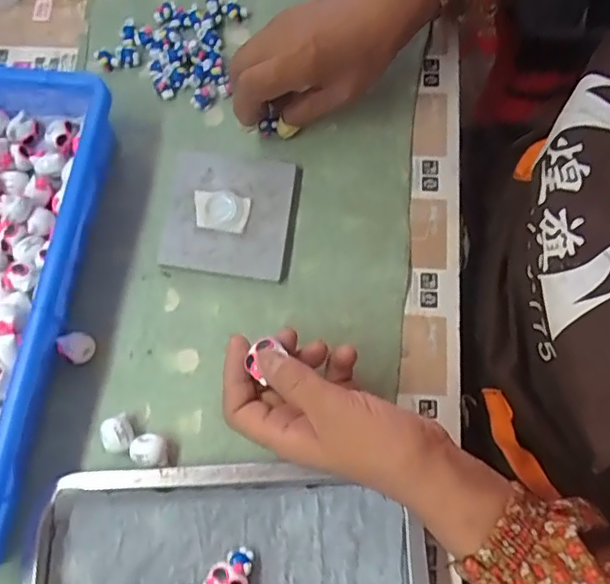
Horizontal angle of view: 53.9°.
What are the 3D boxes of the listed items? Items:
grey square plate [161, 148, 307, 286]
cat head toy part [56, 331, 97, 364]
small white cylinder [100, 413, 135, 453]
[{"bbox_3d":[-0.058,-0.063,0.467,0.101,0.014,0.099,6,76,5],"label":"grey square plate"},{"bbox_3d":[-0.167,0.041,0.444,0.023,0.029,0.022,-1,71,3],"label":"cat head toy part"},{"bbox_3d":[-0.132,0.100,0.422,0.022,0.020,0.026,-7,71,1],"label":"small white cylinder"}]

